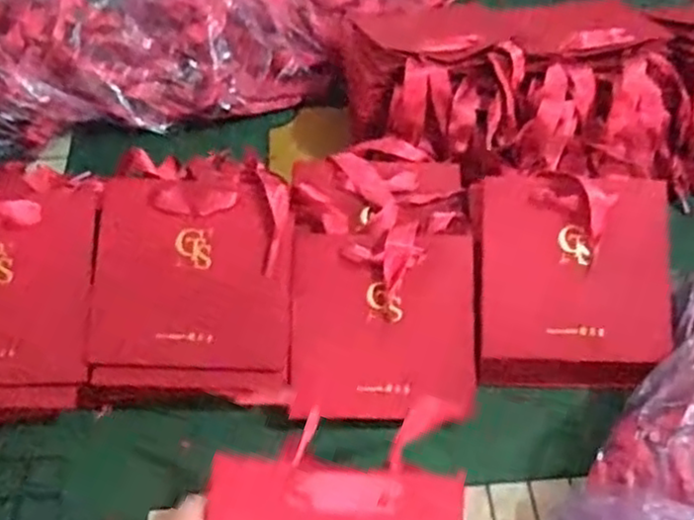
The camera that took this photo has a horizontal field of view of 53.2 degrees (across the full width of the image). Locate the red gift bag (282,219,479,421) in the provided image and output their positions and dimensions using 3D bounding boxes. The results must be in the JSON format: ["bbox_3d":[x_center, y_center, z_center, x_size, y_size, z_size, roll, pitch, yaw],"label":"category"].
[{"bbox_3d":[0.028,0.050,0.527,0.141,0.021,0.139,2,79,-1],"label":"red gift bag"}]

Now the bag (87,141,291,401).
[{"bbox_3d":[-0.115,0.012,0.531,0.142,0.035,0.179,1,89,-4],"label":"bag"}]

